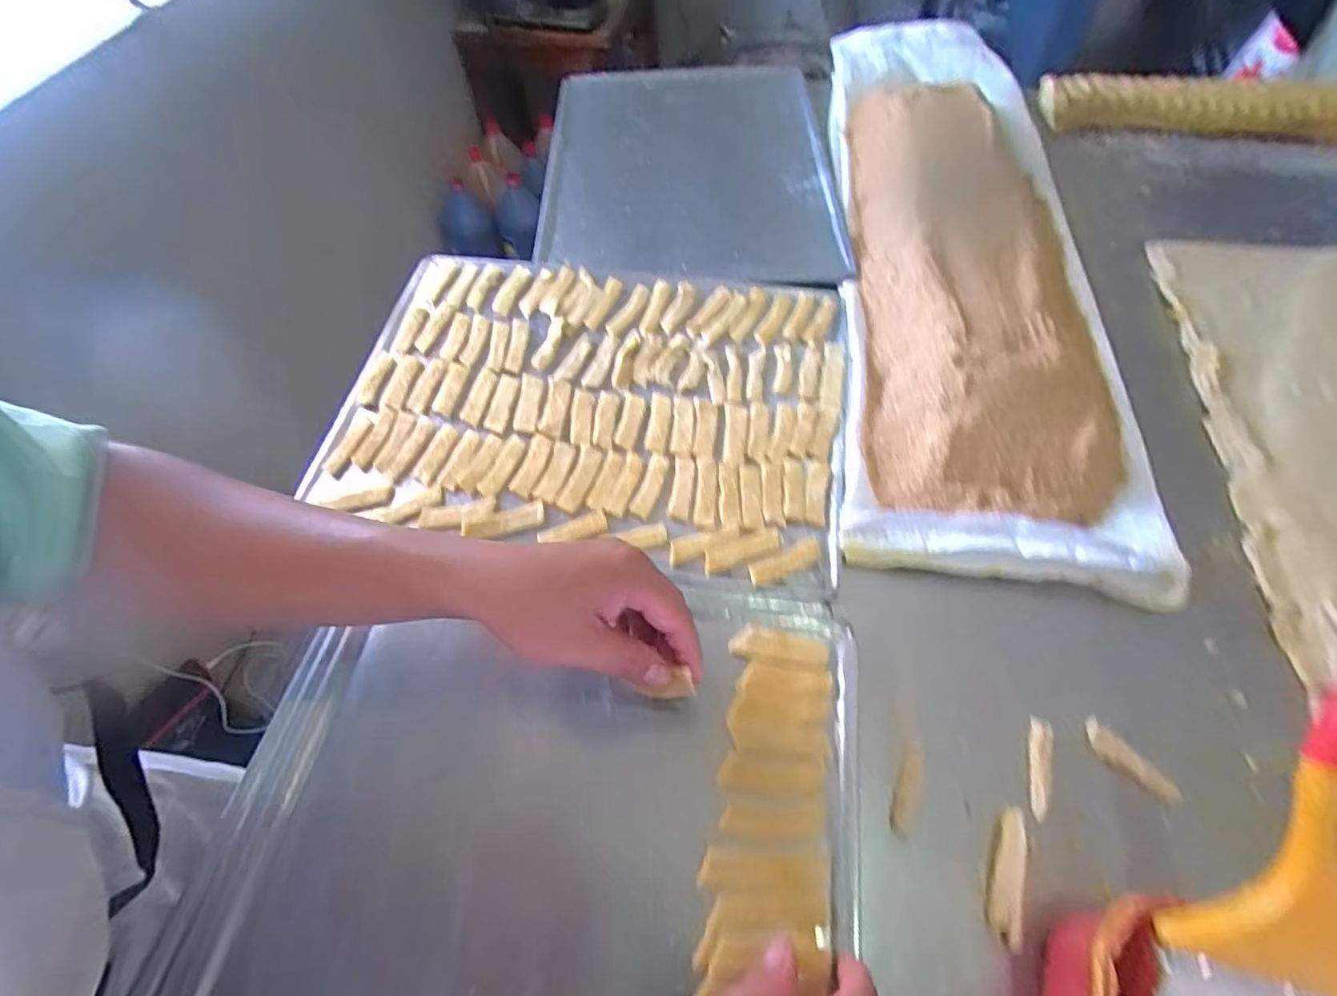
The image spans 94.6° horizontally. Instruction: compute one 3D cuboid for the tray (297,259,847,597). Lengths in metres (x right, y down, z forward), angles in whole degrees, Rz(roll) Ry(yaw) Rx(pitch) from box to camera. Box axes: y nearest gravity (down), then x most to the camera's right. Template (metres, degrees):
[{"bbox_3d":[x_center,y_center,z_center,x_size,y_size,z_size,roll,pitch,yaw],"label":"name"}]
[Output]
[{"bbox_3d":[-0.064,-0.094,0.546,0.424,0.021,0.314,10,58,8],"label":"tray"}]

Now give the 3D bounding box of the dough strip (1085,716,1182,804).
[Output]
[{"bbox_3d":[0.279,0.160,0.373,0.018,0.004,0.058,-39,64,-21],"label":"dough strip"}]

